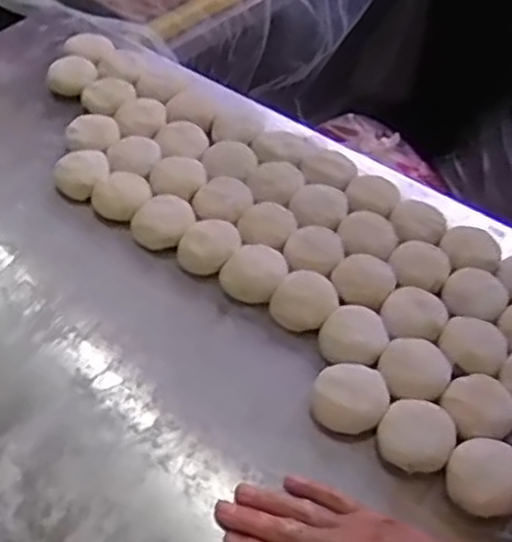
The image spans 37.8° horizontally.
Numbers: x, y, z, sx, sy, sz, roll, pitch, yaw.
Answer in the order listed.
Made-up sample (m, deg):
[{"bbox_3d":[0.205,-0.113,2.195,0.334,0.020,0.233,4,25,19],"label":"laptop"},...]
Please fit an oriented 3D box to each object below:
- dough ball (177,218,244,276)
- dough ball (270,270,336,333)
[{"bbox_3d":[-0.043,-0.023,0.698,0.052,0.026,0.049,1,48,-1],"label":"dough ball"},{"bbox_3d":[0.042,0.027,0.662,0.054,0.029,0.050,1,48,-1],"label":"dough ball"}]

